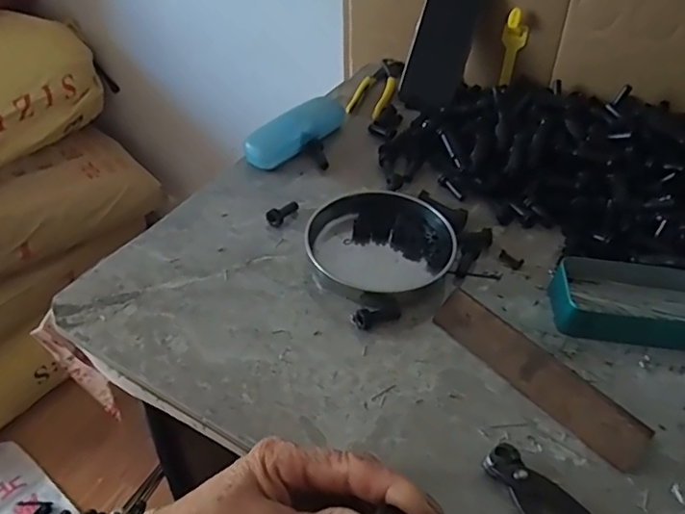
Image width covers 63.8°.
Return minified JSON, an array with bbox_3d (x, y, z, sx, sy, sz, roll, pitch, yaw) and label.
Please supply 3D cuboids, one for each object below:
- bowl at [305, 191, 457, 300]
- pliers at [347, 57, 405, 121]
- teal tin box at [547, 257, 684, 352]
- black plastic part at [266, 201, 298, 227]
[{"bbox_3d":[0.038,-0.016,0.533,0.134,0.029,0.137,3,43,-2],"label":"bowl"},{"bbox_3d":[0.052,-0.244,0.771,0.052,0.021,0.169,14,44,9],"label":"pliers"},{"bbox_3d":[0.268,0.040,0.493,0.152,0.036,0.080,9,43,4],"label":"teal tin box"},{"bbox_3d":[-0.062,-0.048,0.569,0.017,0.015,0.038,24,47,20],"label":"black plastic part"}]

